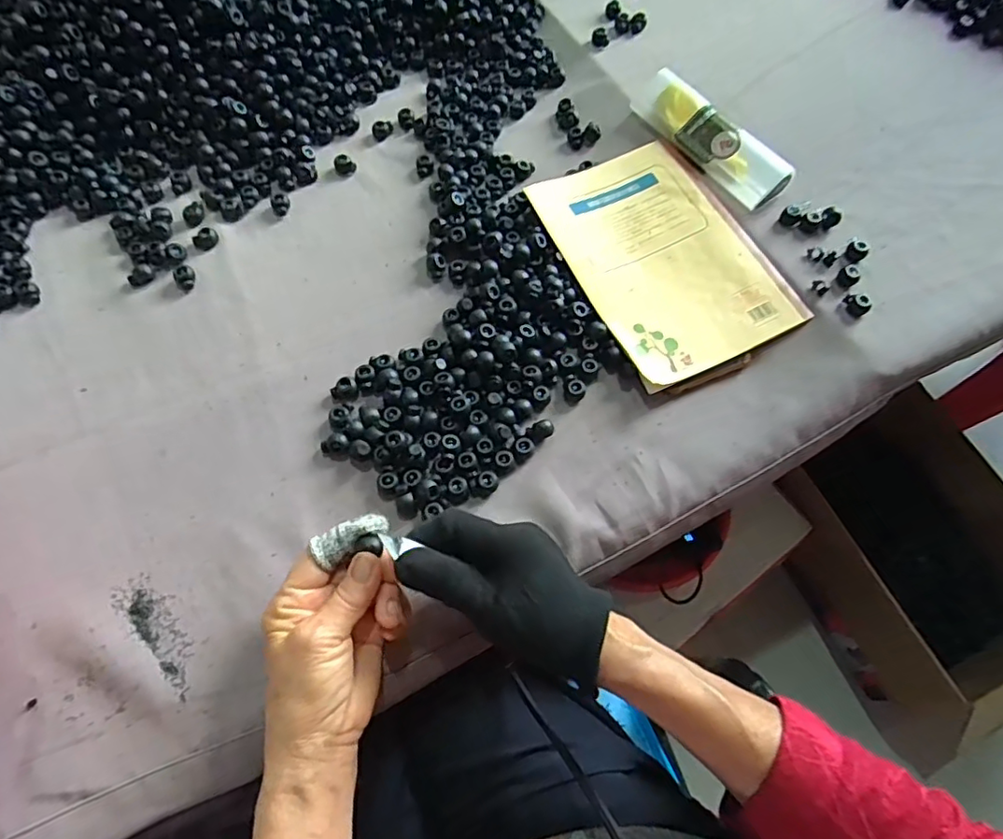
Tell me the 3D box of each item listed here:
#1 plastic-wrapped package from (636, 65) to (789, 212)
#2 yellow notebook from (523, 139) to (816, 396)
[{"bbox_3d":[0.174,-0.240,0.495,0.039,0.026,0.155,-32,70,-14],"label":"plastic-wrapped package"},{"bbox_3d":[0.126,-0.131,0.466,0.141,0.016,0.205,-23,68,-11],"label":"yellow notebook"}]

